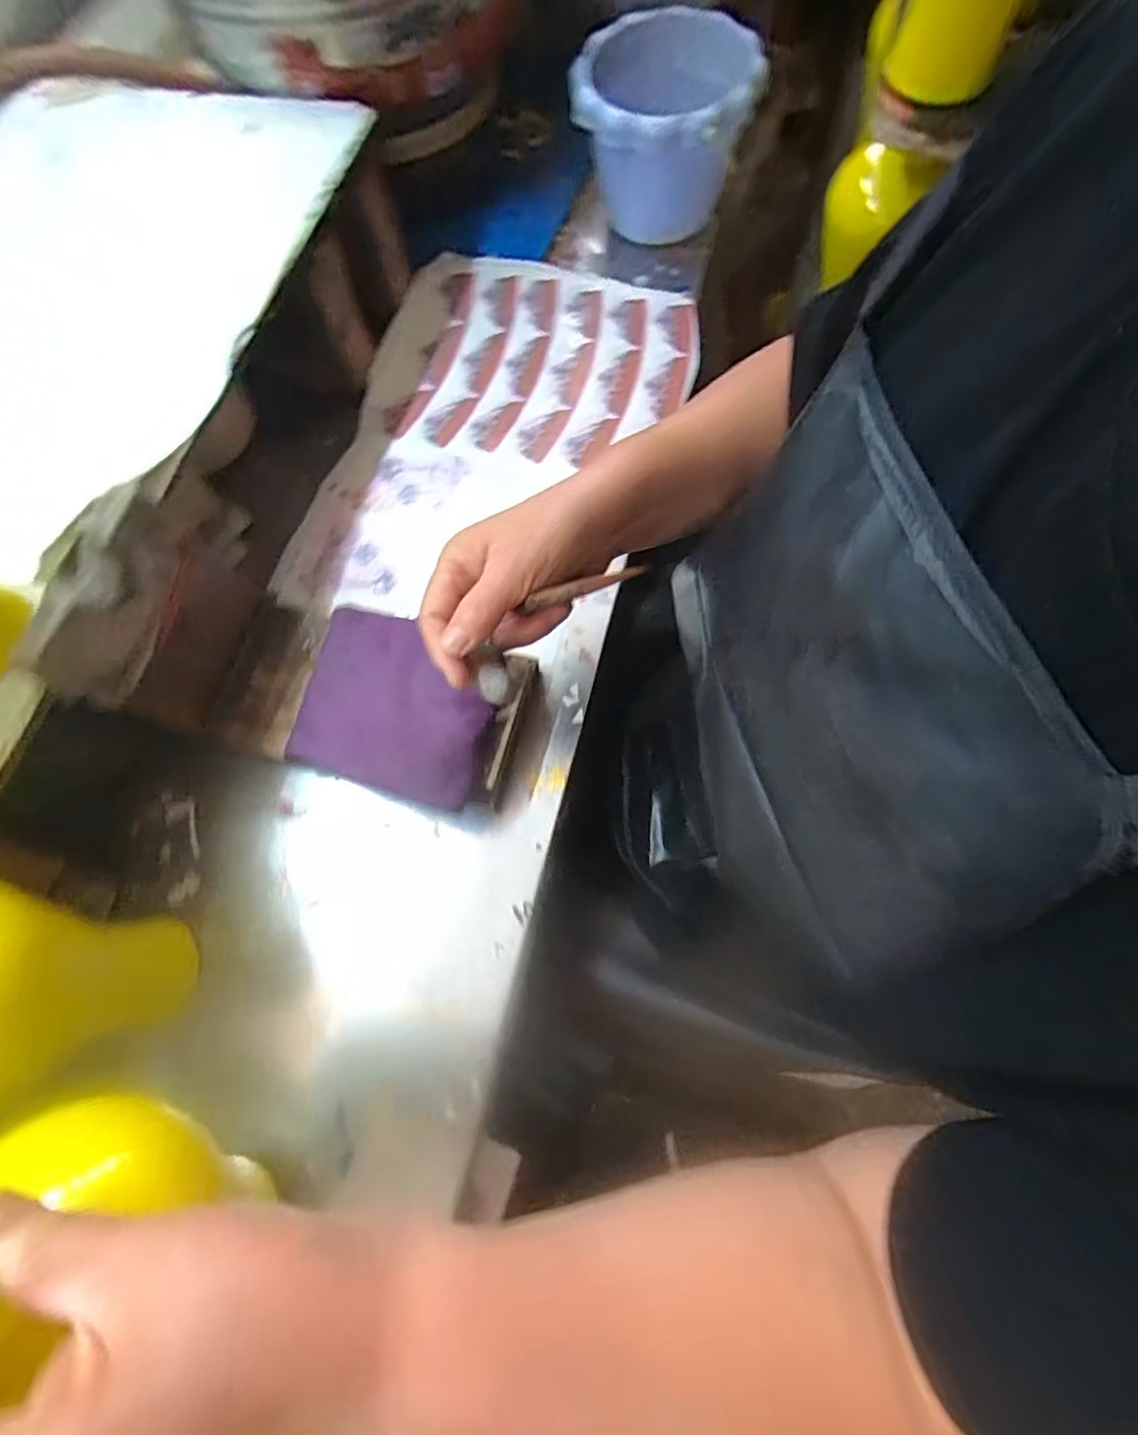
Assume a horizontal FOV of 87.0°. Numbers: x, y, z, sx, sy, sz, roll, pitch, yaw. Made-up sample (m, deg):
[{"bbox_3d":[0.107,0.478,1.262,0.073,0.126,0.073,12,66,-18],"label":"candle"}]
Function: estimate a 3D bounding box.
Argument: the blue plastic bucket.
[{"bbox_3d":[0.084,-0.550,0.573,0.164,0.127,0.158,0,71,1],"label":"blue plastic bucket"}]

